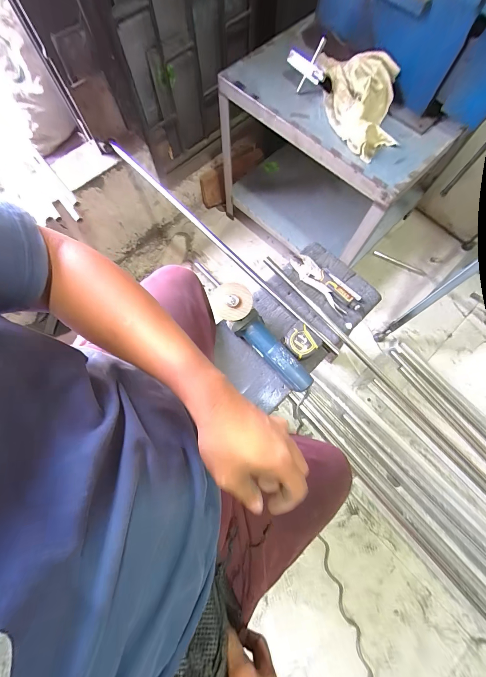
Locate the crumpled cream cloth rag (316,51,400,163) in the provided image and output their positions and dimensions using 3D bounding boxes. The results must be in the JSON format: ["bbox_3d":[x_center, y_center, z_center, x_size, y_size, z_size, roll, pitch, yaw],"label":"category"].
[{"bbox_3d":[0.286,-0.588,0.644,0.145,0.104,0.286,-9,73,-2],"label":"crumpled cream cloth rag"}]

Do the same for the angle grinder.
[{"bbox_3d":[0.040,0.005,0.625,0.090,0.091,0.299,-38,77,-10],"label":"angle grinder"}]

